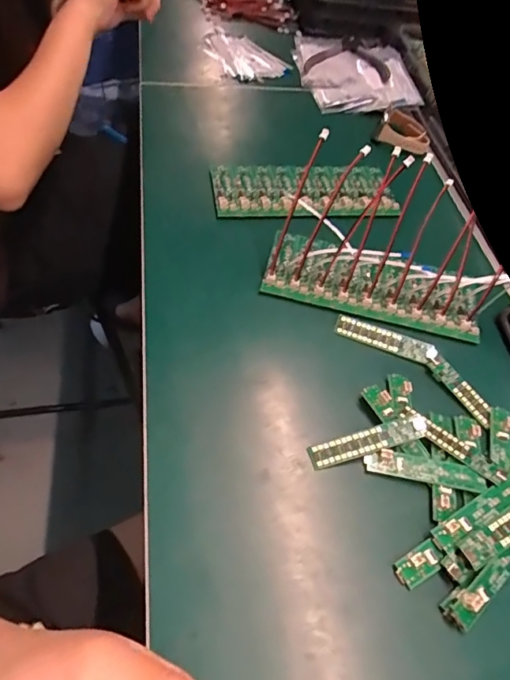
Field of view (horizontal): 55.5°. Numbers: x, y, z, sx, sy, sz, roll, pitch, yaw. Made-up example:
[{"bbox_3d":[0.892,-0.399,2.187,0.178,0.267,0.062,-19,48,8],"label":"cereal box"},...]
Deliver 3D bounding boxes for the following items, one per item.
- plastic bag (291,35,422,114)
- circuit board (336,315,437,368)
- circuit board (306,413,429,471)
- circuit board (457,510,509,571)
[{"bbox_3d":[0.137,-0.386,0.686,0.151,0.020,0.218,2,54,-8],"label":"plastic bag"},{"bbox_3d":[0.111,-0.001,0.410,0.084,0.007,0.017,20,55,9],"label":"circuit board"},{"bbox_3d":[0.084,0.074,0.354,0.090,0.006,0.018,-16,68,-4],"label":"circuit board"},{"bbox_3d":[0.171,0.125,0.324,0.085,0.007,0.018,-22,59,-20],"label":"circuit board"}]

